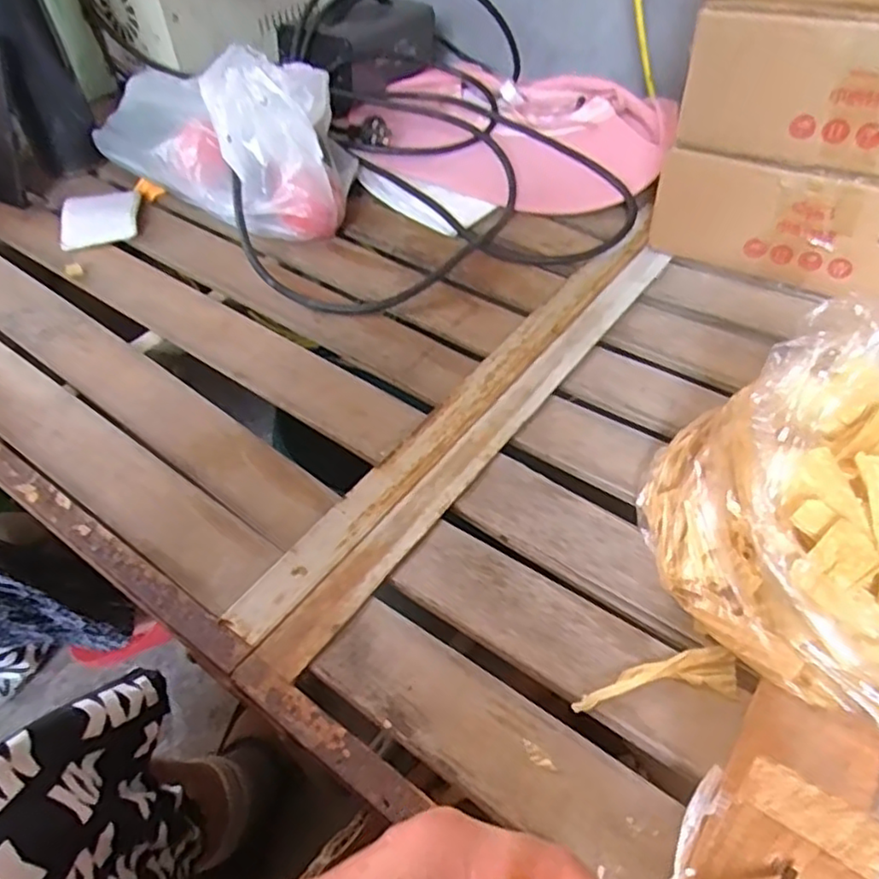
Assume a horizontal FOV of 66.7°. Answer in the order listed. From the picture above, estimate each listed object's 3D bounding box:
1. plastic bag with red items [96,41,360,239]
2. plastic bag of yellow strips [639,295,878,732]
[{"bbox_3d":[-0.209,-0.305,0.695,0.266,0.145,0.144,30,56,24],"label":"plastic bag with red items"},{"bbox_3d":[0.230,0.047,0.329,0.187,0.162,0.238,-3,49,-2],"label":"plastic bag of yellow strips"}]

